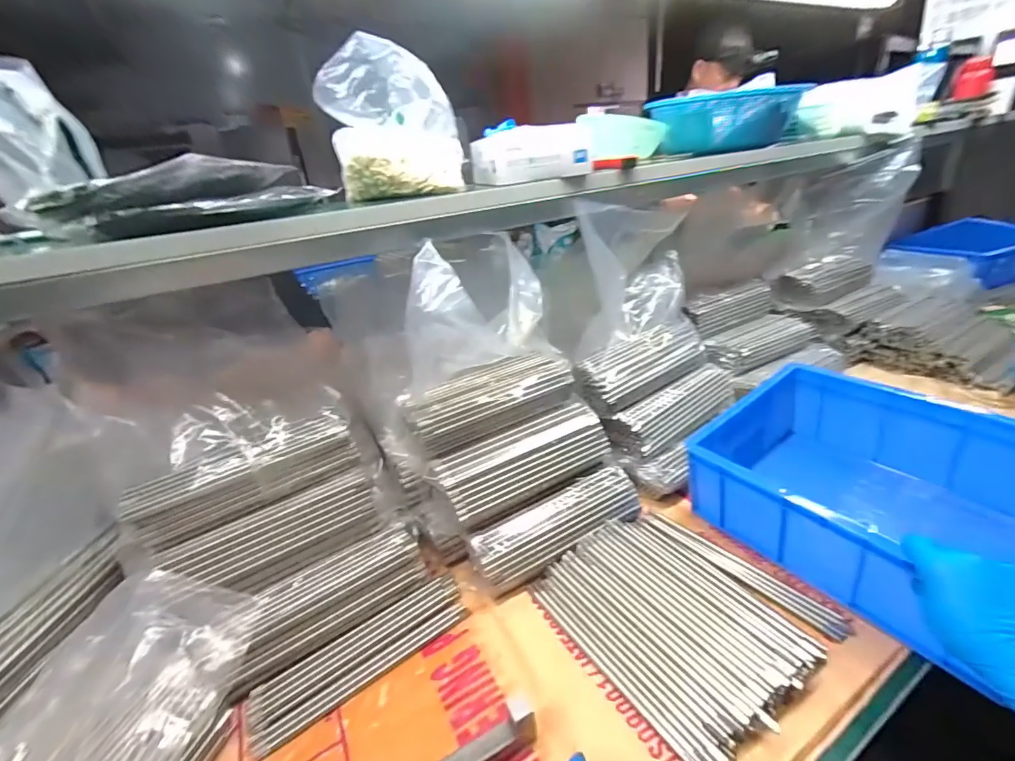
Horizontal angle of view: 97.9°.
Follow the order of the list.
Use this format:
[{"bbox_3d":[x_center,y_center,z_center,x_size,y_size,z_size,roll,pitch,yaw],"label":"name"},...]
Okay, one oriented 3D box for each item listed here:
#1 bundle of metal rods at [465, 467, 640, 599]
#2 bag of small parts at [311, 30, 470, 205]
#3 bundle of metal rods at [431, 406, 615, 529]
[{"bbox_3d":[0.066,0.195,0.587,0.237,0.070,0.065,-19,28,-23],"label":"bundle of metal rods"},{"bbox_3d":[-0.148,-0.336,0.572,0.175,0.175,0.136,-11,26,-9],"label":"bag of small parts"},{"bbox_3d":[0.021,0.107,0.595,0.238,0.069,0.075,-20,29,-26],"label":"bundle of metal rods"}]

